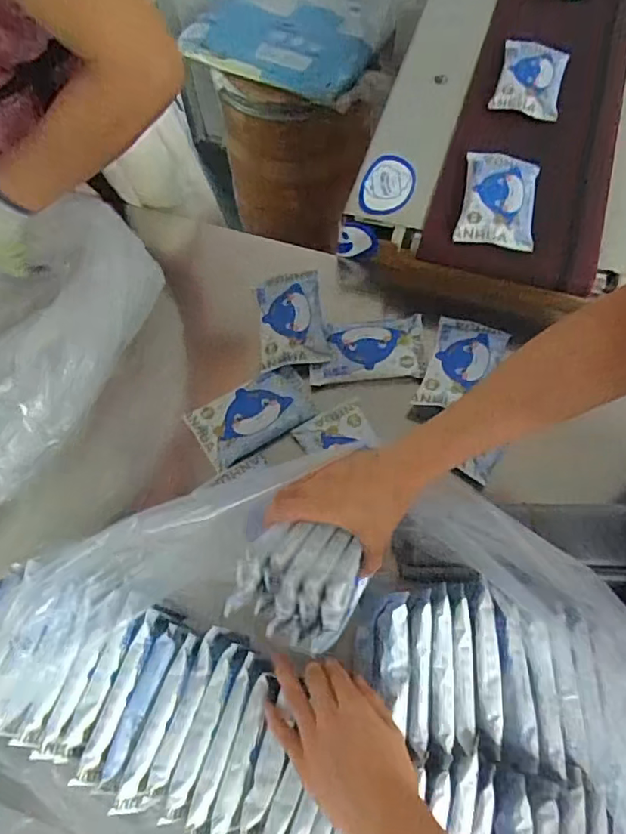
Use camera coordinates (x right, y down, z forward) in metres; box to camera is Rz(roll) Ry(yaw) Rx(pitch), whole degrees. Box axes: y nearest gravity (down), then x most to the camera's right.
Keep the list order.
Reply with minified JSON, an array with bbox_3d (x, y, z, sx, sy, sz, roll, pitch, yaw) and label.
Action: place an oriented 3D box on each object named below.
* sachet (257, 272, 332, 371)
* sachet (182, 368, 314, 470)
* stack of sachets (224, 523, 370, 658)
[{"bbox_3d":[-0.028,-0.129,0.711,0.079,0.014,0.141,-5,64,-2],"label":"sachet"},{"bbox_3d":[-0.069,-0.005,0.664,0.134,0.014,0.081,-29,67,-12],"label":"sachet"},{"bbox_3d":[-0.010,0.141,0.495,0.098,0.067,0.094,23,67,12],"label":"stack of sachets"}]

